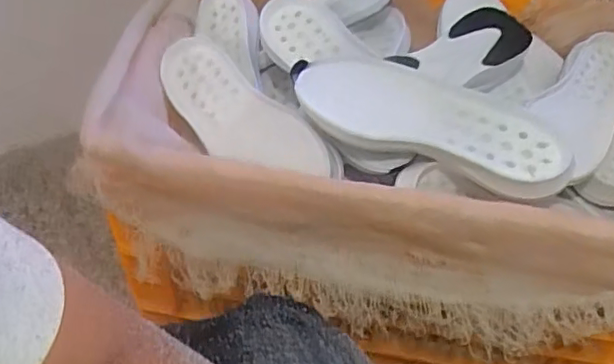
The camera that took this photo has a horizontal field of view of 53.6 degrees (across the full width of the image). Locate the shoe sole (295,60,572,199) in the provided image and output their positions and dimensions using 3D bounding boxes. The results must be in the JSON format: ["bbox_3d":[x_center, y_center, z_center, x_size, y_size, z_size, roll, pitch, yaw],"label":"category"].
[{"bbox_3d":[0.133,-0.069,0.653,0.286,0.043,0.111,17,46,15],"label":"shoe sole"}]

